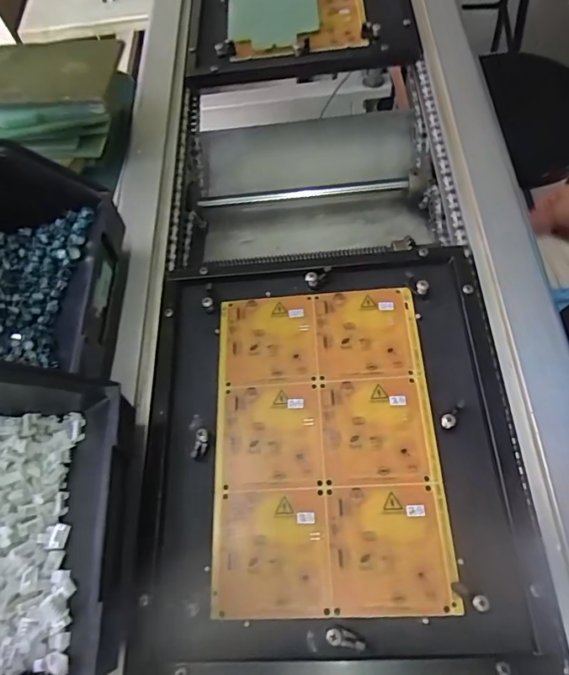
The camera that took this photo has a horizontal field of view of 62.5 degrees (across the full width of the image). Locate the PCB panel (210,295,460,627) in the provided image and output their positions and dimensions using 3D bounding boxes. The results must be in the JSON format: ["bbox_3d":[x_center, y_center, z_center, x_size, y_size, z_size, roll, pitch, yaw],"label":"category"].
[{"bbox_3d":[0.027,0.064,0.314,0.139,0.004,0.208,-4,64,5],"label":"PCB panel"}]

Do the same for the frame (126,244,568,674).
[{"bbox_3d":[0.023,0.064,0.318,0.243,0.030,0.267,-2,64,2],"label":"frame"}]

